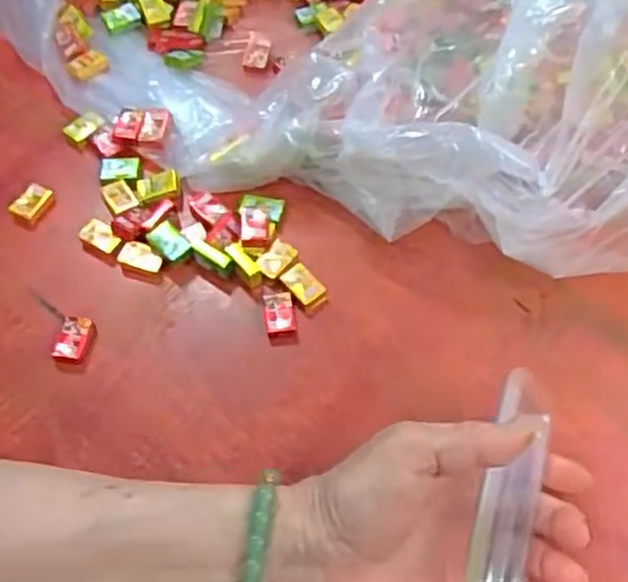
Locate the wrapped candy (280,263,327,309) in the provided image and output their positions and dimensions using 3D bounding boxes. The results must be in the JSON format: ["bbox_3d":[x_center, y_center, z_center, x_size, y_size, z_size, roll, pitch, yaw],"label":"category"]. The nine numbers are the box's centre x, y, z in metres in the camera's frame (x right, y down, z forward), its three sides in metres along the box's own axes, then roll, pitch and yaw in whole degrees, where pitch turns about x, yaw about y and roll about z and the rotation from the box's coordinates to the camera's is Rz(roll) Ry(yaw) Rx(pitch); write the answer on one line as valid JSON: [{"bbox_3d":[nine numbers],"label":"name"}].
[{"bbox_3d":[-0.006,-0.002,0.410,0.017,0.007,0.028,-36,67,-18],"label":"wrapped candy"}]

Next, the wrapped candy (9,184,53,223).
[{"bbox_3d":[-0.179,-0.056,0.443,0.021,0.008,0.024,26,64,14],"label":"wrapped candy"}]

